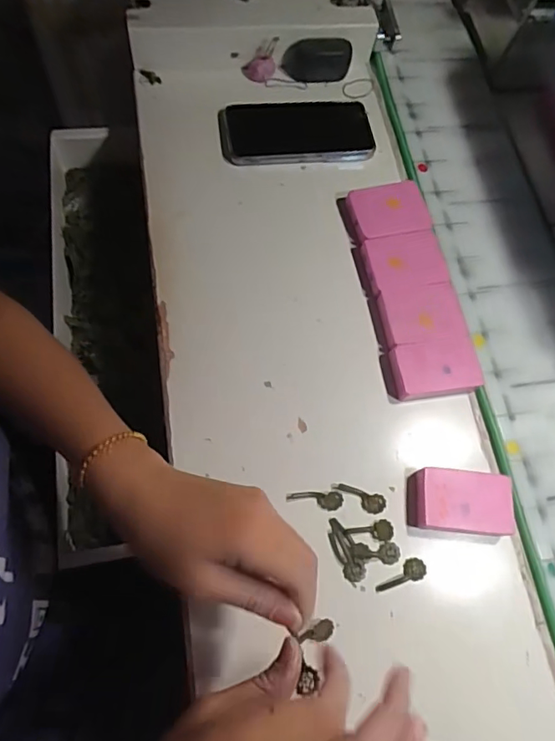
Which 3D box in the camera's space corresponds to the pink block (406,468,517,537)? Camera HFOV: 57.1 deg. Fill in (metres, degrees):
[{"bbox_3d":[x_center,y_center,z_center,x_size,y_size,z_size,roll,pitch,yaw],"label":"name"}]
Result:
[{"bbox_3d":[0.141,0.101,0.392,0.076,0.019,0.046,5,69,-5],"label":"pink block"}]

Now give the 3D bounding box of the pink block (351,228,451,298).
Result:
[{"bbox_3d":[0.113,-0.098,0.469,0.076,0.015,0.057,-9,71,-10],"label":"pink block"}]

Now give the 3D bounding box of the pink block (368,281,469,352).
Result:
[{"bbox_3d":[0.123,-0.047,0.445,0.076,0.017,0.053,-7,70,-9],"label":"pink block"}]

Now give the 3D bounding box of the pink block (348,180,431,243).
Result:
[{"bbox_3d":[0.107,-0.153,0.491,0.075,0.014,0.061,-10,71,-10],"label":"pink block"}]

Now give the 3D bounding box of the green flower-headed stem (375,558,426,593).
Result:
[{"bbox_3d":[0.091,0.151,0.378,0.039,0.006,0.016,-11,71,-10],"label":"green flower-headed stem"}]

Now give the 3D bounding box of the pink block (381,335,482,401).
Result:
[{"bbox_3d":[0.129,-0.002,0.429,0.075,0.017,0.045,-7,70,-9],"label":"pink block"}]

